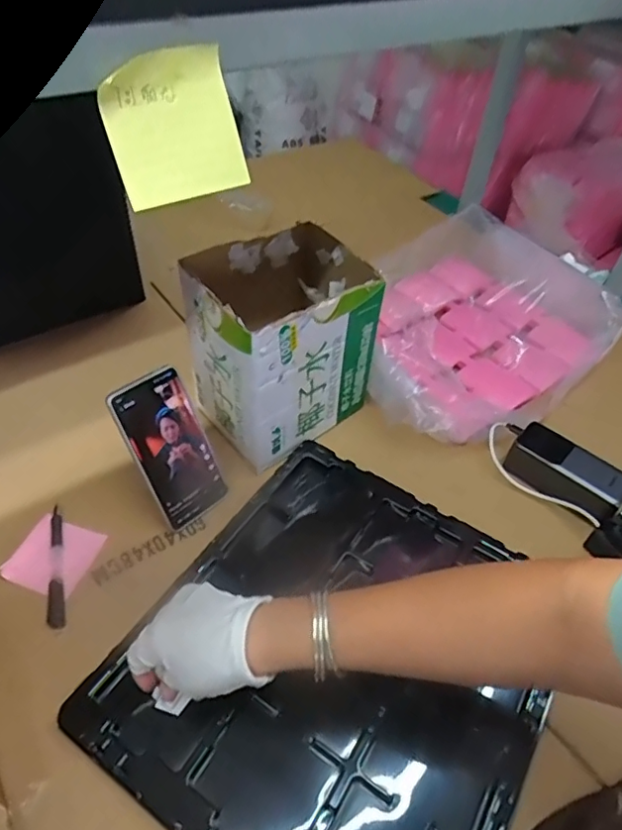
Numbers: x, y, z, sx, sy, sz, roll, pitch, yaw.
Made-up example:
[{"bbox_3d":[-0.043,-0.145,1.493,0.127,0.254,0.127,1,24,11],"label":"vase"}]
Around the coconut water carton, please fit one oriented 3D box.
[{"bbox_3d":[-0.035,-0.086,0.645,0.190,0.194,0.158,-32,58,-30],"label":"coconut water carton"}]

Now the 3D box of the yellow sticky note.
[{"bbox_3d":[-0.079,-0.165,0.319,0.074,0.074,0.007,-23,25,-22],"label":"yellow sticky note"}]

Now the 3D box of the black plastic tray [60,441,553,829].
[{"bbox_3d":[0.032,0.213,0.505,0.336,0.025,0.369,28,51,19],"label":"black plastic tray"}]

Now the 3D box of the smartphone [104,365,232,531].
[{"bbox_3d":[-0.140,0.034,0.566,0.078,0.160,0.007,-34,30,-28],"label":"smartphone"}]

